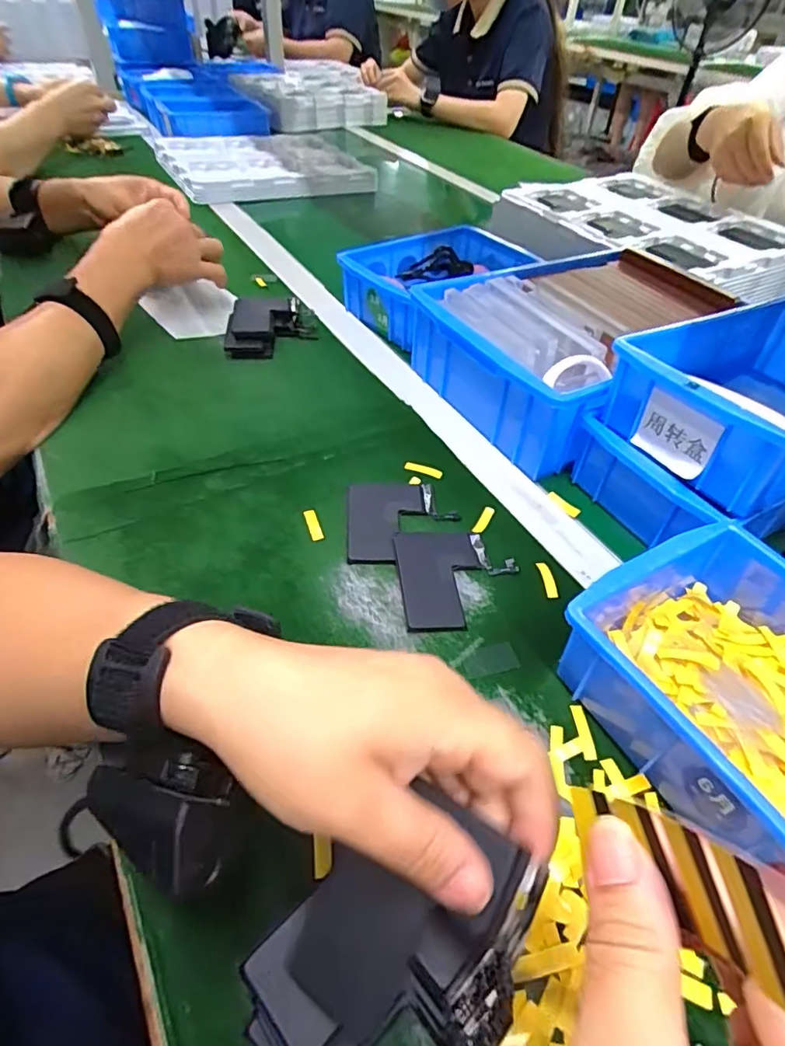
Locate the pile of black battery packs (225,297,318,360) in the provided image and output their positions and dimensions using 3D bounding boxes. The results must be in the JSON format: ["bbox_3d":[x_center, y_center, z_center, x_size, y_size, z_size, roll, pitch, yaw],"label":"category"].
[{"bbox_3d":[-0.124,-0.204,0.567,0.089,0.030,0.083,-4,47,-9],"label":"pile of black battery packs"}]

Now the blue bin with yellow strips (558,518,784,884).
[{"bbox_3d":[0.196,0.099,0.267,0.146,0.067,0.199,-20,51,-22],"label":"blue bin with yellow strips"}]

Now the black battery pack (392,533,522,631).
[{"bbox_3d":[0.044,0.035,0.360,0.078,0.005,0.075,-3,47,-8],"label":"black battery pack"}]

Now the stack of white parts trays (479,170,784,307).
[{"bbox_3d":[0.334,-0.391,0.729,0.284,0.047,0.345,-19,51,-21],"label":"stack of white parts trays"}]

